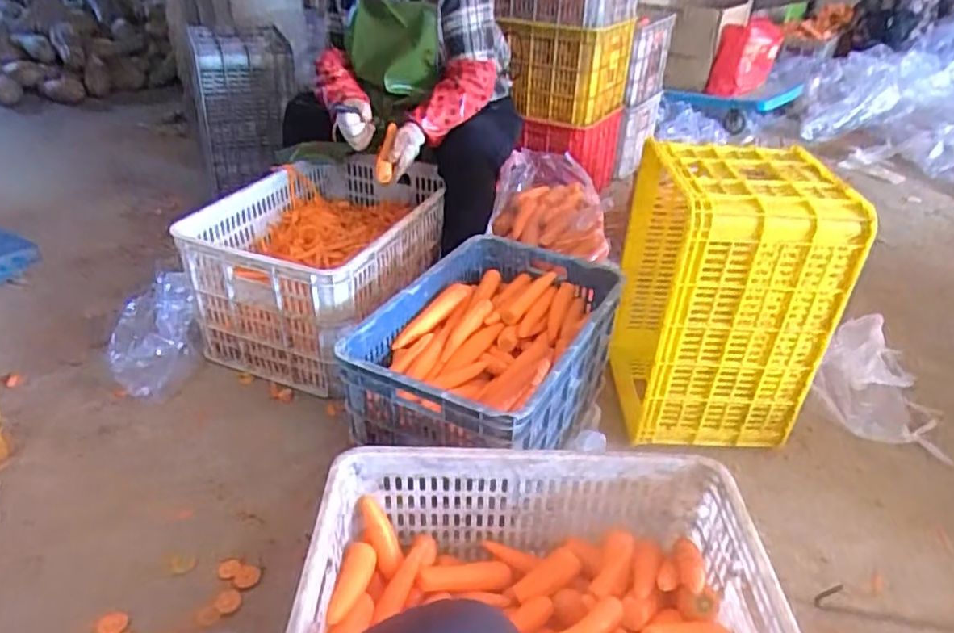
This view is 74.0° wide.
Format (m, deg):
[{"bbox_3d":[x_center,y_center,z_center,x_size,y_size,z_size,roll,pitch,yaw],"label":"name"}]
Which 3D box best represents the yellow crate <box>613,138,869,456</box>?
[{"bbox_3d":[0.471,-0.044,1.260,0.296,0.522,0.363,2,34,1],"label":"yellow crate"}]

